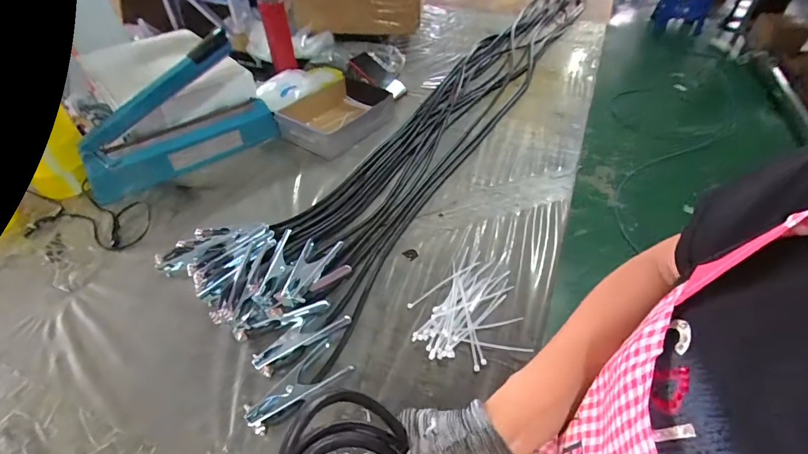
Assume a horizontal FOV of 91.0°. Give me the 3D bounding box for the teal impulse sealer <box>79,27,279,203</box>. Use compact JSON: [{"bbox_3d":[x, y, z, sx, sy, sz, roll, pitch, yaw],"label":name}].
[{"bbox_3d":[-0.489,-0.233,0.850,0.391,0.204,0.138,-30,52,-26],"label":"teal impulse sealer"}]

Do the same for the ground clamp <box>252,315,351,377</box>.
[{"bbox_3d":[-0.147,0.155,0.561,0.133,0.025,0.054,-30,52,-26],"label":"ground clamp"}]

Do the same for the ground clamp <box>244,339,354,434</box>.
[{"bbox_3d":[-0.136,0.205,0.507,0.131,0.021,0.060,-35,54,-29],"label":"ground clamp"}]

